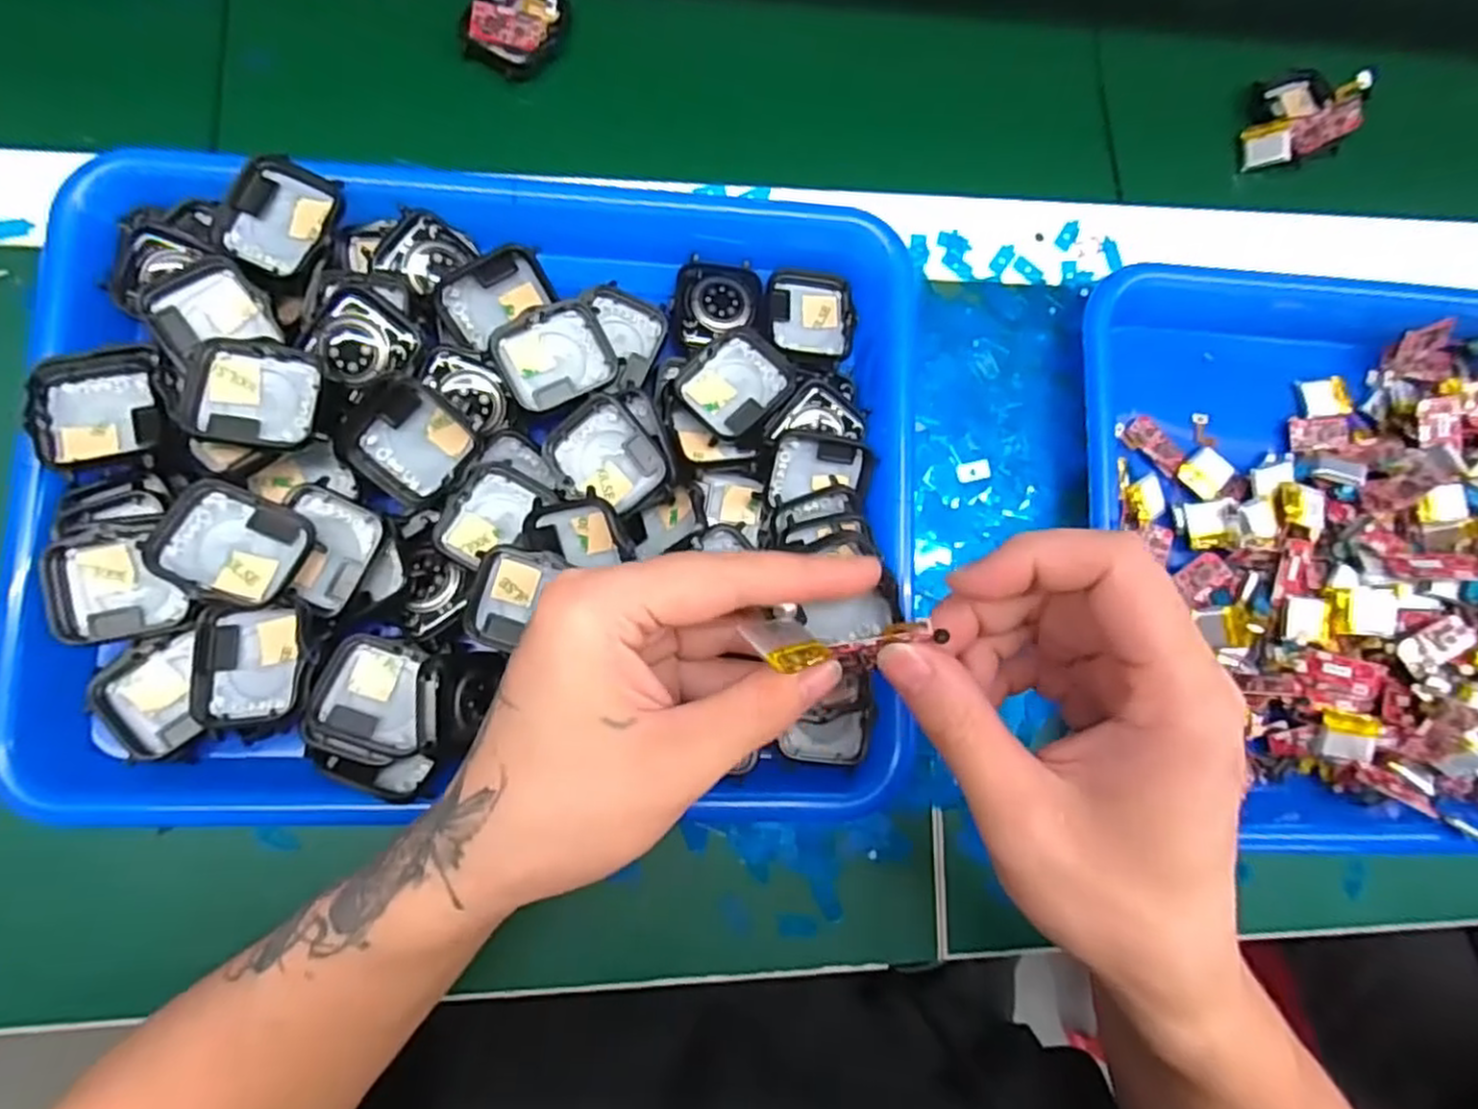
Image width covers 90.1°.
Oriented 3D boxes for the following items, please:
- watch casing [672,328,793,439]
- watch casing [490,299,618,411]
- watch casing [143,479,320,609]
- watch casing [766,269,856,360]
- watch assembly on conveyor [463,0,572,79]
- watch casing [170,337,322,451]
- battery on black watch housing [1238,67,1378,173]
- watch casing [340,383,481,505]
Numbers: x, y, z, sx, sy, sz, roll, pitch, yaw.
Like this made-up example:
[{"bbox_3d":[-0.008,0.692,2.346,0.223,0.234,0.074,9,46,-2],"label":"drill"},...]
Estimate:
[{"bbox_3d":[-0.001,-0.071,0.301,0.037,0.010,0.042,42,83,-1],"label":"watch casing"},{"bbox_3d":[-0.073,-0.079,0.291,0.042,0.013,0.036,-25,88,-7],"label":"watch casing"},{"bbox_3d":[-0.173,-0.003,0.254,0.043,0.009,0.040,21,64,-18],"label":"watch casing"},{"bbox_3d":[0.031,-0.103,0.317,0.038,0.010,0.039,6,85,-5],"label":"watch casing"},{"bbox_3d":[-0.096,-0.241,0.325,0.039,0.010,0.055,13,85,-4],"label":"watch assembly on conveyor"},{"bbox_3d":[-0.171,-0.057,0.261,0.043,0.011,0.036,8,85,-5],"label":"watch casing"},{"bbox_3d":[0.275,-0.218,0.360,0.050,0.028,0.046,-10,87,-6],"label":"battery on black watch housing"},{"bbox_3d":[-0.120,-0.041,0.273,0.042,0.010,0.037,-40,113,18],"label":"watch casing"}]

